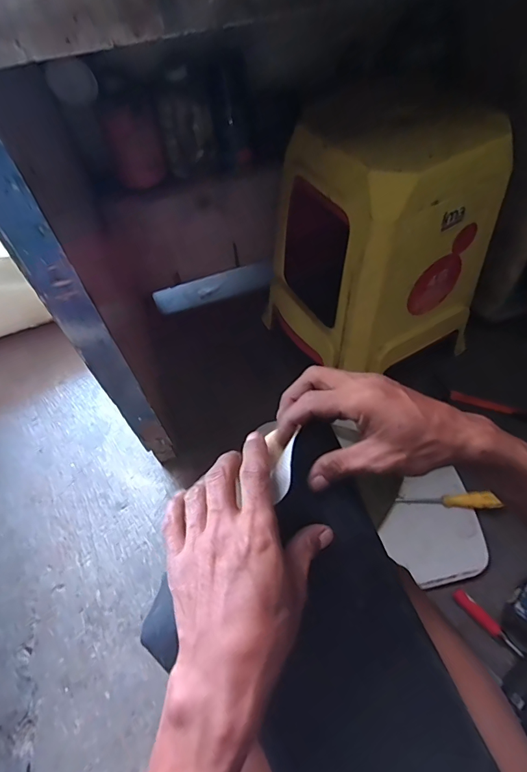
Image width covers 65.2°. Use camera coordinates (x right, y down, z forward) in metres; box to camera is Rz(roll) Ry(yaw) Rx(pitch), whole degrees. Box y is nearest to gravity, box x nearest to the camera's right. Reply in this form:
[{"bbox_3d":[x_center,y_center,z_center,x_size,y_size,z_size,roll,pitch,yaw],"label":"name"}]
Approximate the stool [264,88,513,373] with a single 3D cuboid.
[{"bbox_3d":[0.214,-0.249,0.736,0.334,0.377,0.289,-20,60,-10],"label":"stool"}]

